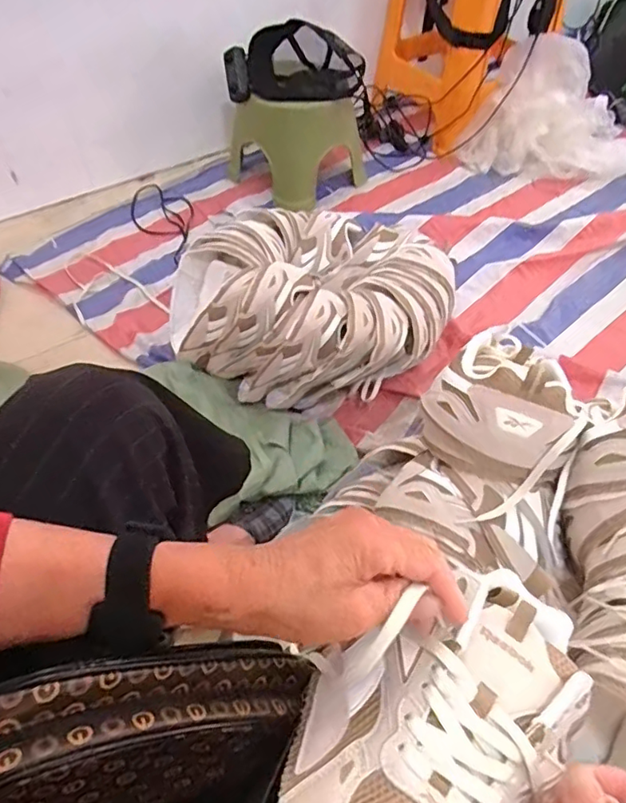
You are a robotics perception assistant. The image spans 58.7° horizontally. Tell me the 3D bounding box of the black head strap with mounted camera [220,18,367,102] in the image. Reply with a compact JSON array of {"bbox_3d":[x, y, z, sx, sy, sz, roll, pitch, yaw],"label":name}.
[{"bbox_3d":[-0.044,-0.759,1.263,0.315,0.136,0.087,7,52,6],"label":"black head strap with mounted camera"}]

